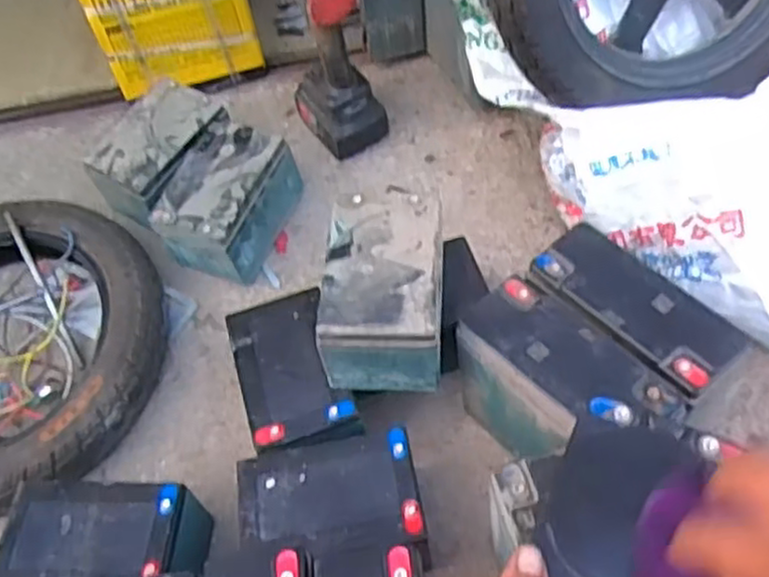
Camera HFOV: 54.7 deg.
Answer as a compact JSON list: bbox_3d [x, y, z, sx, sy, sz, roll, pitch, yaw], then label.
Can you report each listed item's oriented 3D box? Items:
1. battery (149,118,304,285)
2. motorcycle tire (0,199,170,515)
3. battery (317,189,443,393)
[{"bbox_3d":[-0.177,-0.101,0.839,0.104,0.095,0.156,18,56,21],"label":"battery"},{"bbox_3d":[-0.410,0.064,0.798,0.348,0.084,0.346,-4,51,5],"label":"motorcycle tire"},{"bbox_3d":[0.002,0.003,0.660,0.099,0.097,0.154,-1,51,8],"label":"battery"}]

